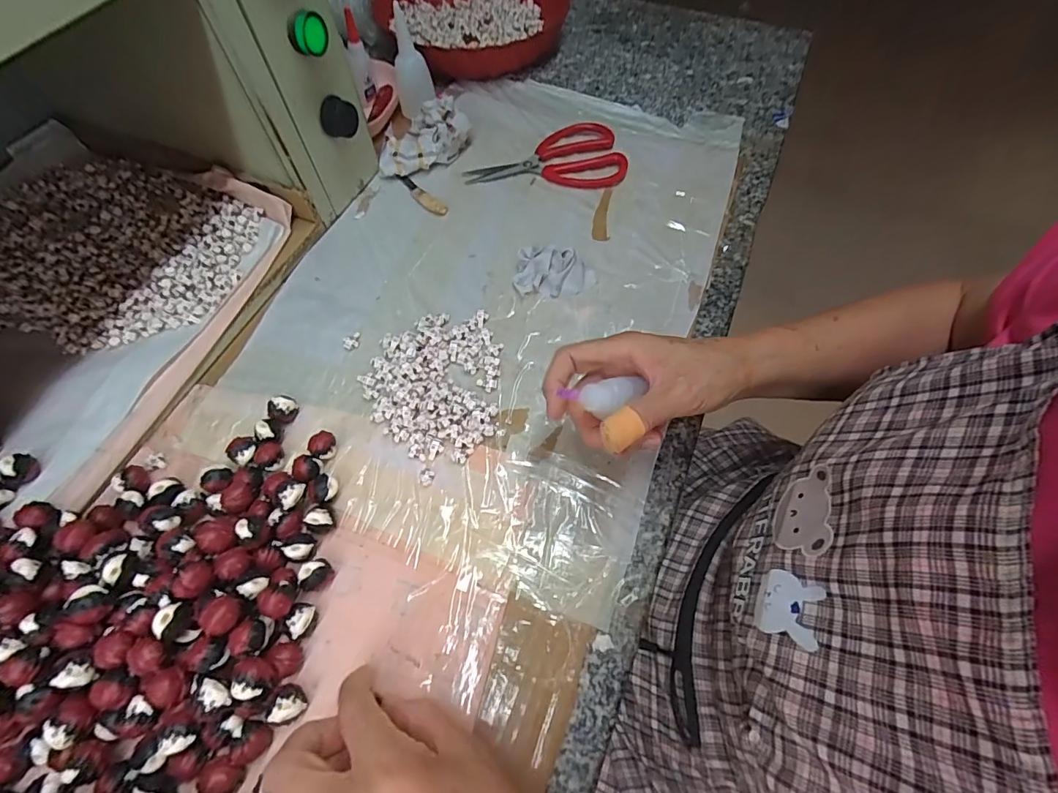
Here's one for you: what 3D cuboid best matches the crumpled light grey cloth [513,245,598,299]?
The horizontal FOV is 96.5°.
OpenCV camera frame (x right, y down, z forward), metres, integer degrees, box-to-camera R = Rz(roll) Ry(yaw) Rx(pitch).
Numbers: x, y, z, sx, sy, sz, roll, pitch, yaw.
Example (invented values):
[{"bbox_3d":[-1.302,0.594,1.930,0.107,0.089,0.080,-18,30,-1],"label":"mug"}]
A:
[{"bbox_3d":[0.022,-0.107,0.409,0.068,0.027,0.038,7,62,4],"label":"crumpled light grey cloth"}]

